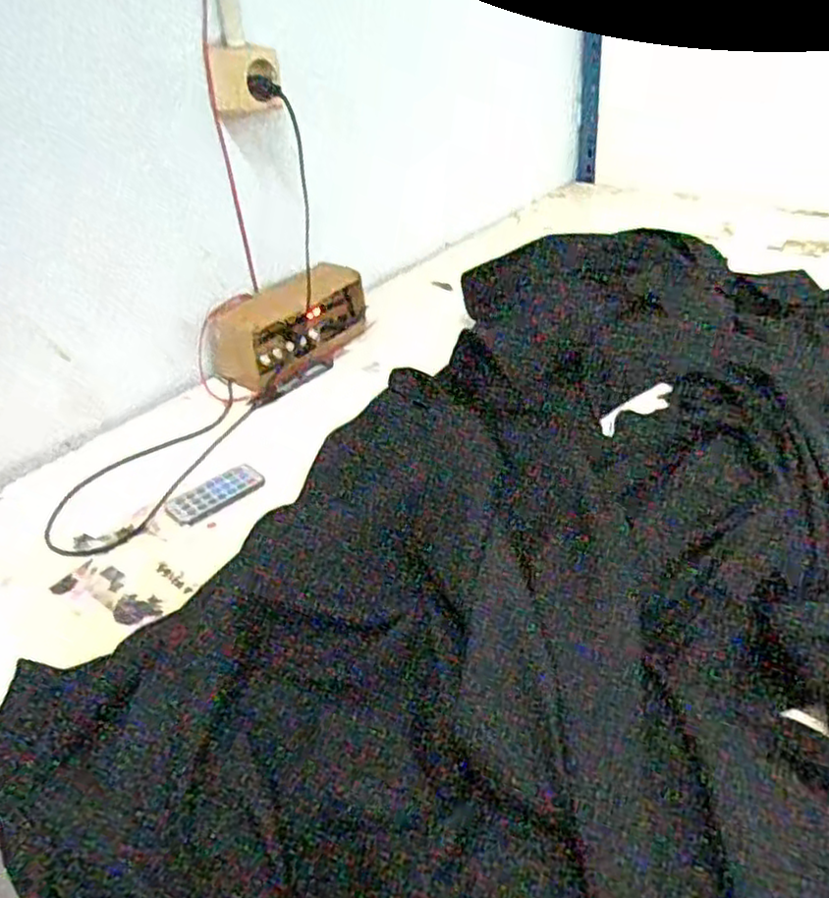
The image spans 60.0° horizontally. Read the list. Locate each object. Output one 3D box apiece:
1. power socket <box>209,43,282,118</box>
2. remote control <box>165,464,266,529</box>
[{"bbox_3d":[-0.172,-0.371,0.726,0.059,0.061,0.051,18,42,30],"label":"power socket"},{"bbox_3d":[-0.180,0.041,0.650,0.083,0.013,0.040,-29,41,-28],"label":"remote control"}]

